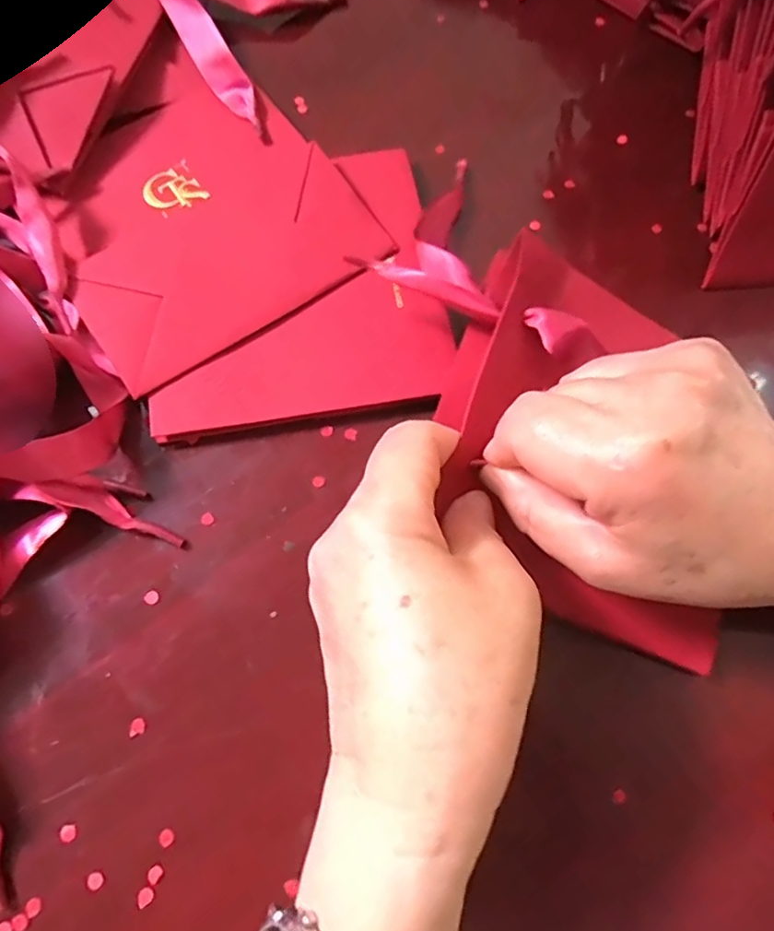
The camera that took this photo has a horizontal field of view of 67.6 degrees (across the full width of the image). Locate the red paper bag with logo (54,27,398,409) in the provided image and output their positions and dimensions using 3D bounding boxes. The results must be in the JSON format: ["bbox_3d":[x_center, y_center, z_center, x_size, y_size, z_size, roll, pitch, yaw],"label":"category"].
[{"bbox_3d":[-0.096,-0.127,0.282,0.138,0.008,0.152,-34,77,-11],"label":"red paper bag with logo"}]

